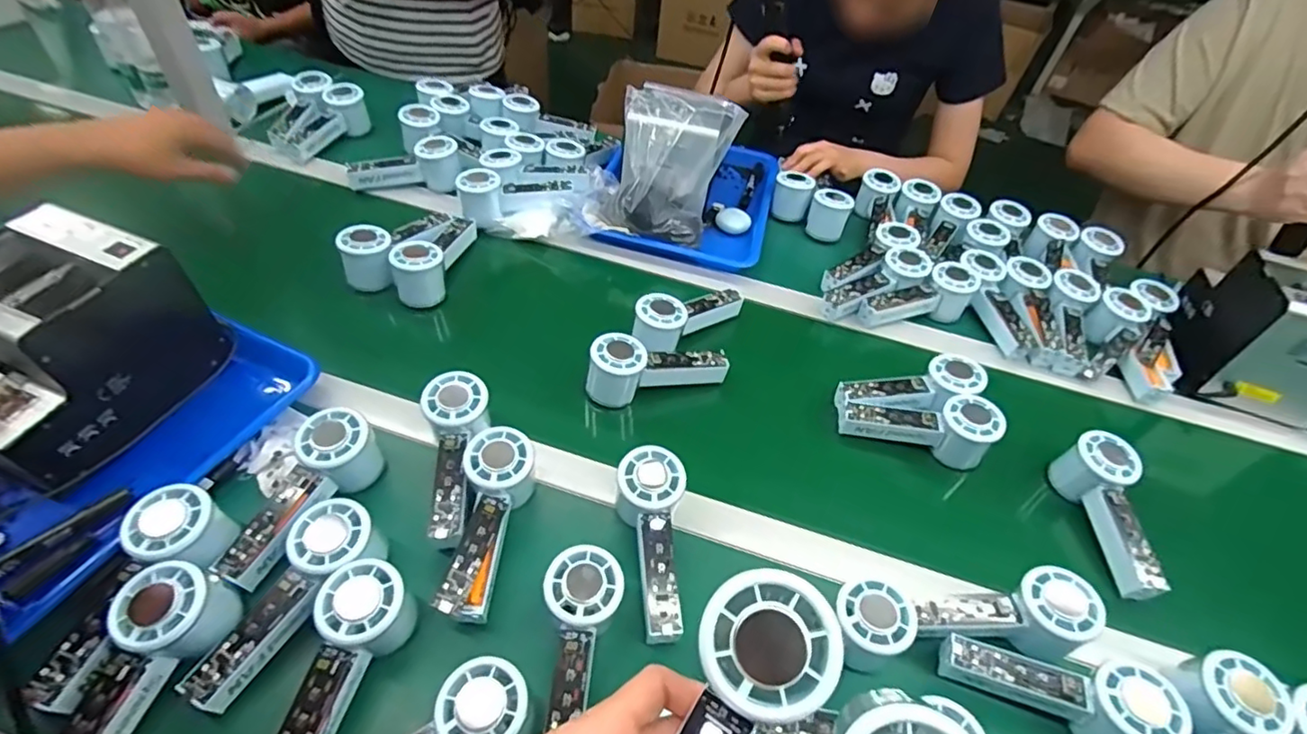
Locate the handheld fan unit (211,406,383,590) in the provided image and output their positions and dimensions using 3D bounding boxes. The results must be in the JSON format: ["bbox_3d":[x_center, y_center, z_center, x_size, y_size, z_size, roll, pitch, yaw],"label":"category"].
[{"bbox_3d":[-0.280,0.105,0.485,0.051,0.056,0.146,15,49,8],"label":"handheld fan unit"}]

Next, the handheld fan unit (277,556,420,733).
[{"bbox_3d":[-0.210,0.211,0.403,0.050,0.059,0.143,7,48,1],"label":"handheld fan unit"}]

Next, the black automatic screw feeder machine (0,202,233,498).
[{"bbox_3d":[-0.492,-0.023,0.495,0.126,0.134,0.178,19,49,11],"label":"black automatic screw feeder machine"}]

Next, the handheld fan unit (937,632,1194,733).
[{"bbox_3d":[0.297,0.239,0.445,0.146,0.057,0.049,17,49,10],"label":"handheld fan unit"}]

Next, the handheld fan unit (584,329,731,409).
[{"bbox_3d":[0.003,-0.005,0.639,0.150,0.064,0.049,-11,50,-15],"label":"handheld fan unit"}]

